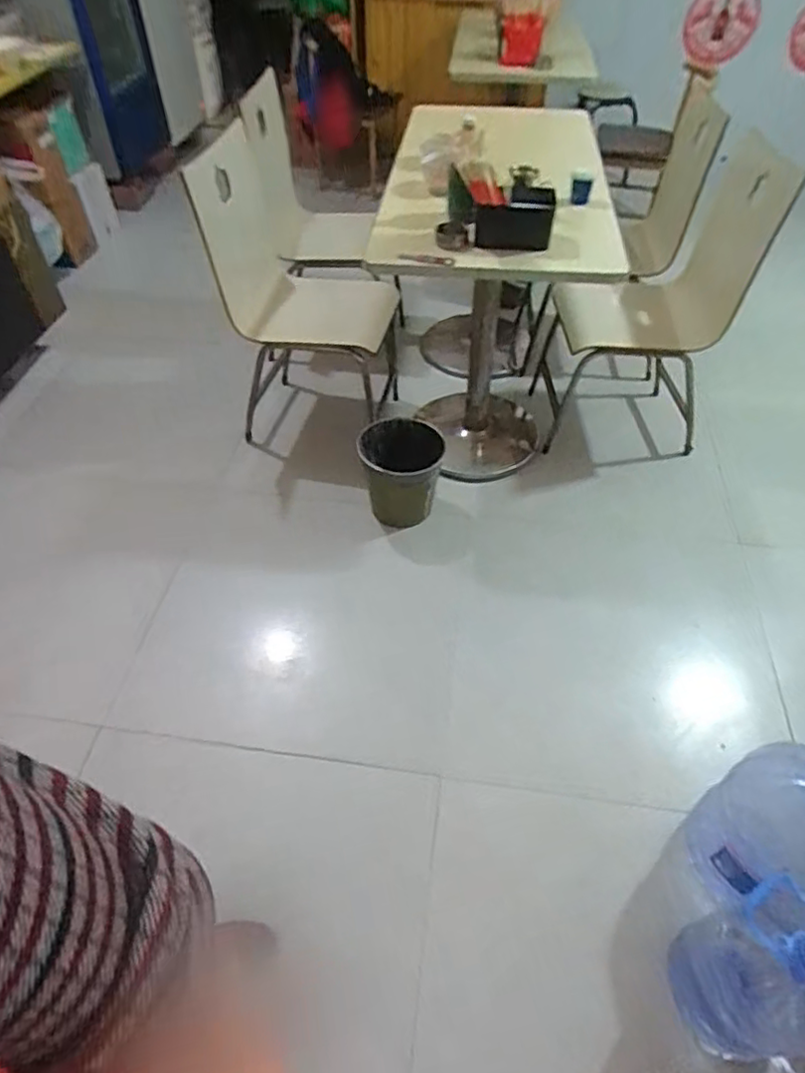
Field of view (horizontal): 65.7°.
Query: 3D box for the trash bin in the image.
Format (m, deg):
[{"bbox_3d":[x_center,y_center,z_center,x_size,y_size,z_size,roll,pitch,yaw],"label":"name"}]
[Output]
[{"bbox_3d":[-0.004,-0.186,1.864,0.244,0.239,0.221,5,49,5],"label":"trash bin"}]

